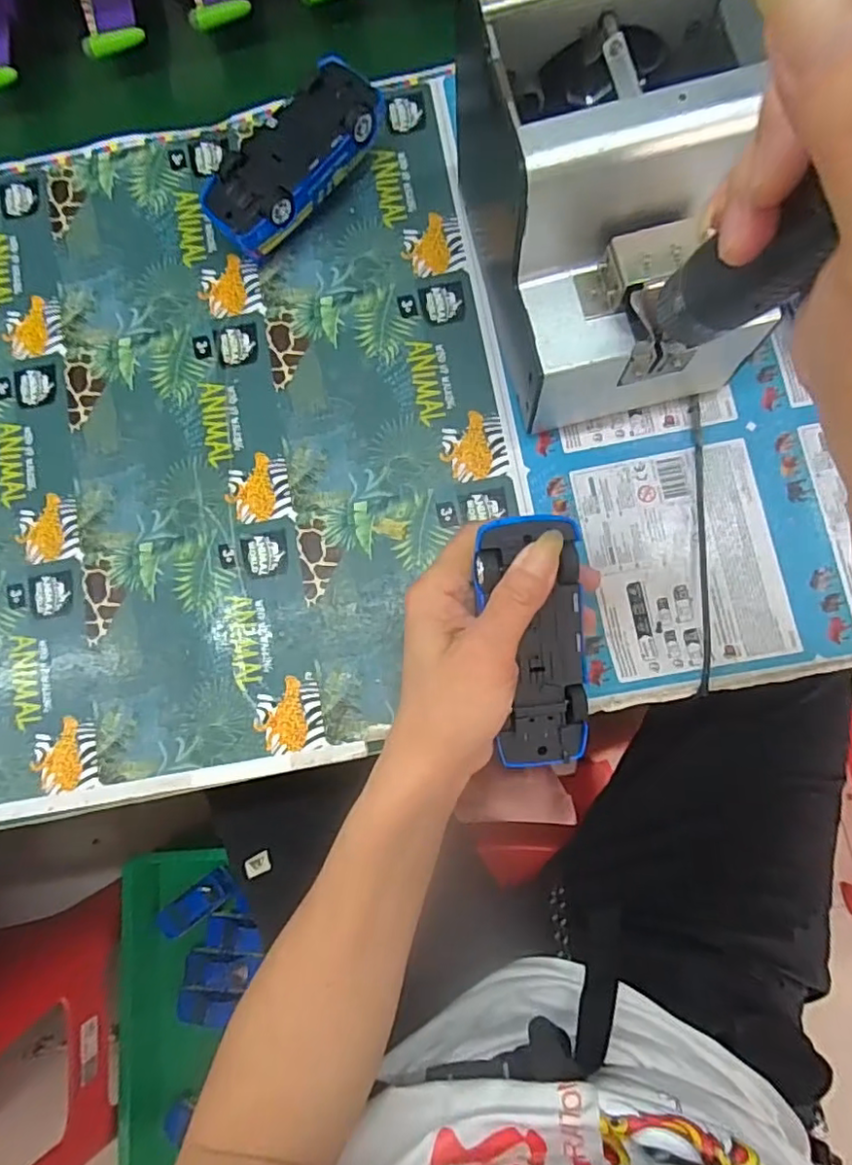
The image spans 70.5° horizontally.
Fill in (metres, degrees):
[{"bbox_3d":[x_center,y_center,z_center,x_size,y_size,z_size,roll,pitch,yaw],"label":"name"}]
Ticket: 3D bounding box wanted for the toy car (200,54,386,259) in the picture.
[{"bbox_3d":[-0.082,-0.271,0.397,0.053,0.043,0.130,42,87,8],"label":"toy car"}]

